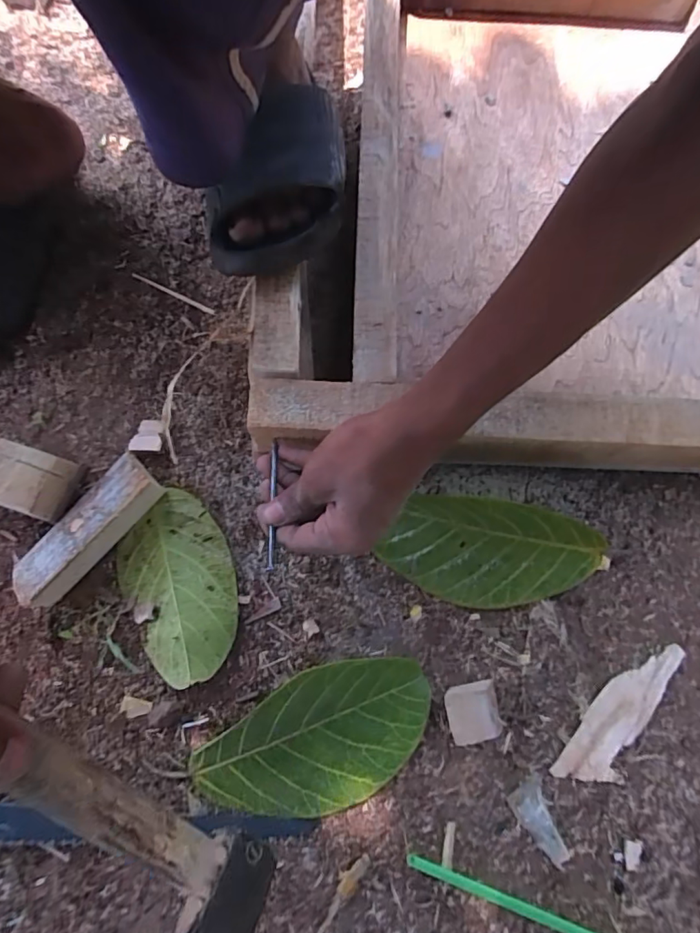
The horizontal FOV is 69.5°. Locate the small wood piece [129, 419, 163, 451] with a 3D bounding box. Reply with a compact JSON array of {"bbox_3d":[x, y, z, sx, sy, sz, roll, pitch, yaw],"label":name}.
[{"bbox_3d":[-0.178,-0.027,0.449,0.028,0.015,0.030,2,72,2],"label":"small wood piece"}]

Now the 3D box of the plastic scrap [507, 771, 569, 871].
[{"bbox_3d":[0.137,0.253,0.358,0.028,0.007,0.054,-28,74,-8],"label":"plastic scrap"}]

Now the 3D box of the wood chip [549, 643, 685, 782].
[{"bbox_3d":[0.204,0.183,0.379,0.039,0.004,0.130,38,77,12],"label":"wood chip"}]

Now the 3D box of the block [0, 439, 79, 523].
[{"bbox_3d":[-0.270,0.011,0.425,0.062,0.038,0.054,17,73,6],"label":"block"}]

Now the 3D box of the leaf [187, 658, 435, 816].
[{"bbox_3d":[-0.026,0.200,0.362,0.176,0.035,0.095,-16,73,-4],"label":"leaf"}]

